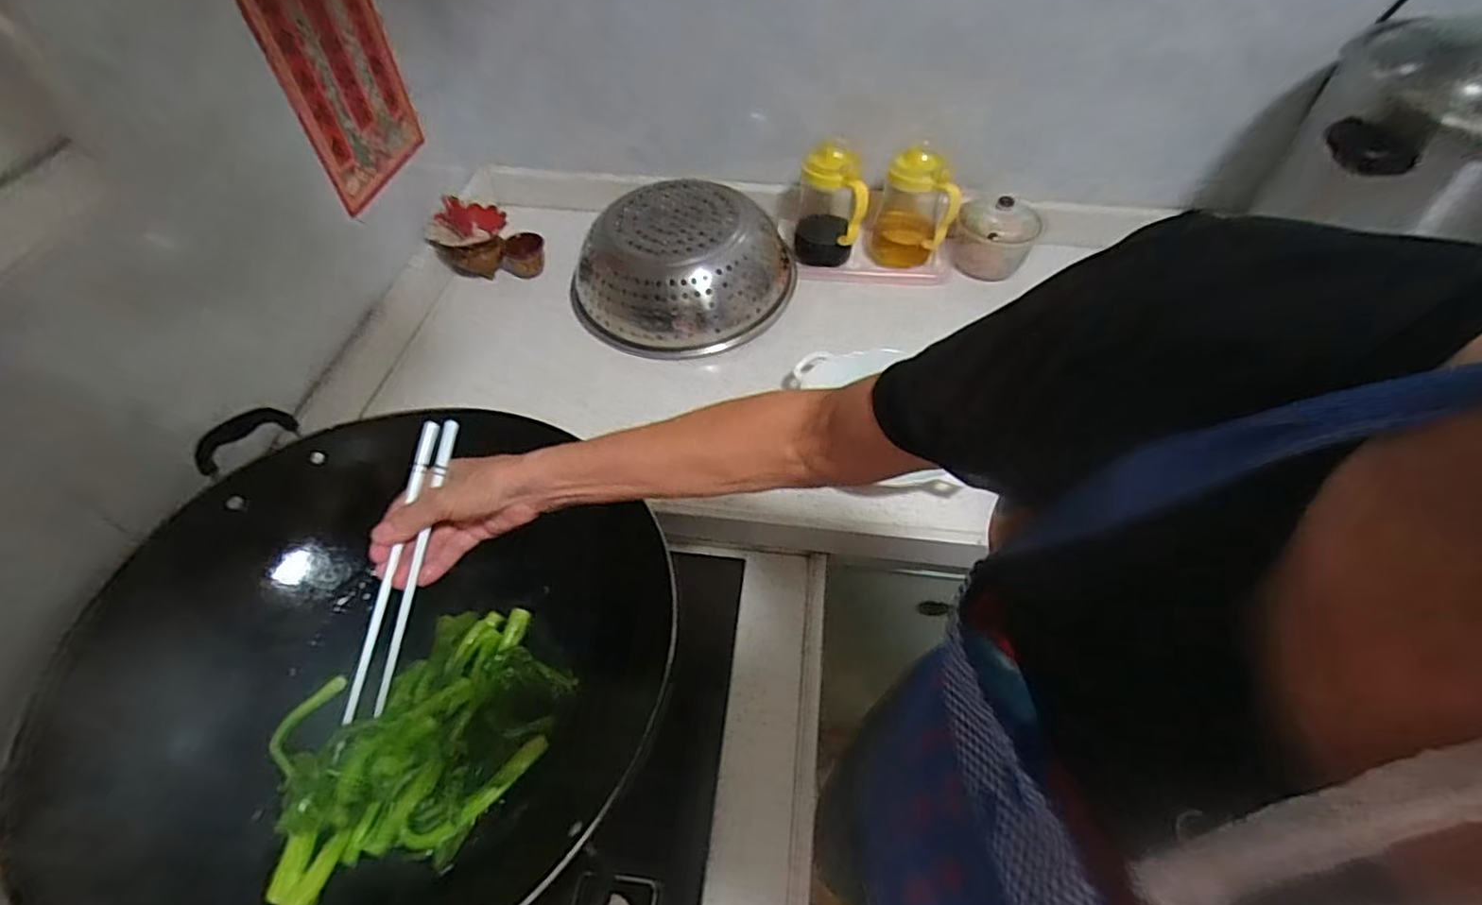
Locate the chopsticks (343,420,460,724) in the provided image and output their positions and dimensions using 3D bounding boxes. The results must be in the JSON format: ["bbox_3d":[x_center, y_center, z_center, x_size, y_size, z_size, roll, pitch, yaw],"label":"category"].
[{"bbox_3d":[-0.248,0.081,0.470,0.028,0.020,0.215,9,78,7],"label":"chopsticks"}]

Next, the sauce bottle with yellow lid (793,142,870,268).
[{"bbox_3d":[0.123,-0.338,0.890,0.099,0.152,0.086,7,52,6],"label":"sauce bottle with yellow lid"}]

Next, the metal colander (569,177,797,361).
[{"bbox_3d":[-0.078,-0.257,0.861,0.283,0.110,0.260,0,51,0],"label":"metal colander"}]

